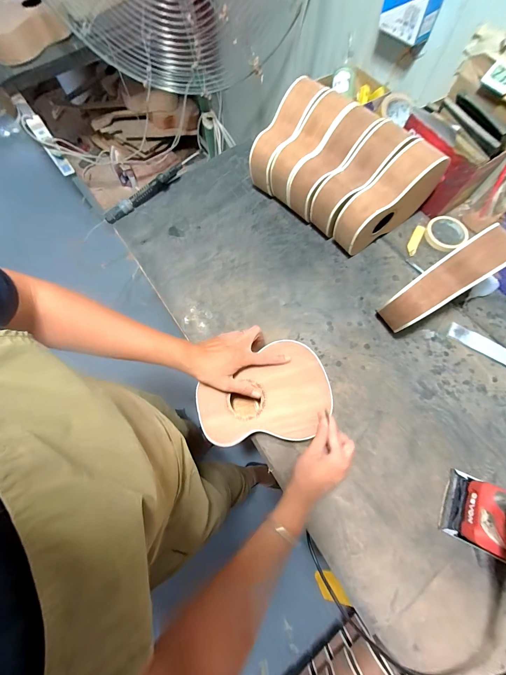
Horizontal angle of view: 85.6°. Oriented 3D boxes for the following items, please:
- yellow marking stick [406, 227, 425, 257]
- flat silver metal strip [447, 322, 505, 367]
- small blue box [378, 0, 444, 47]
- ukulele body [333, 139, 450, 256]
[{"bbox_3d":[0.398,-0.239,0.670,0.023,0.009,0.092,27,74,10],"label":"yellow marking stick"},{"bbox_3d":[0.489,0.021,0.571,0.157,0.005,0.043,31,70,9],"label":"flat silver metal strip"},{"bbox_3d":[0.335,-0.710,0.583,0.064,0.087,0.115,-29,73,-8],"label":"small blue box"},{"bbox_3d":[0.292,-0.295,0.594,0.247,0.187,0.070,-34,74,-9],"label":"ukulele body"}]

